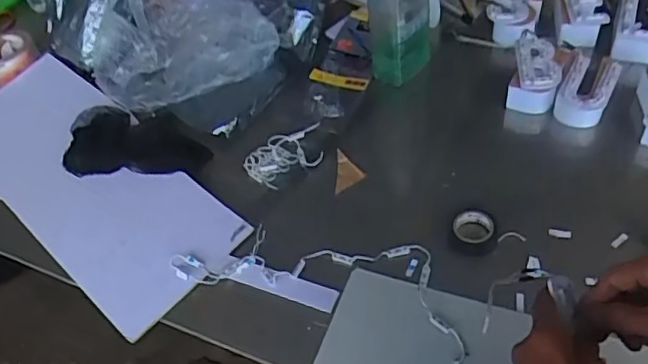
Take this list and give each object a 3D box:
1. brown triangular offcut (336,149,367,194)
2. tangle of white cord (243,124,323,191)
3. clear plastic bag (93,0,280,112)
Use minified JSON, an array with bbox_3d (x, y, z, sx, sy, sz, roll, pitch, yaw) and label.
[{"bbox_3d":[0.037,-0.014,0.833,0.038,0.008,0.063,1,60,4],"label":"brown triangular offcut"},{"bbox_3d":[-0.051,-0.038,0.852,0.119,0.017,0.073,-27,51,-16],"label":"tangle of white cord"},{"bbox_3d":[-0.208,-0.206,0.886,0.245,0.123,0.130,-2,48,6],"label":"clear plastic bag"}]

